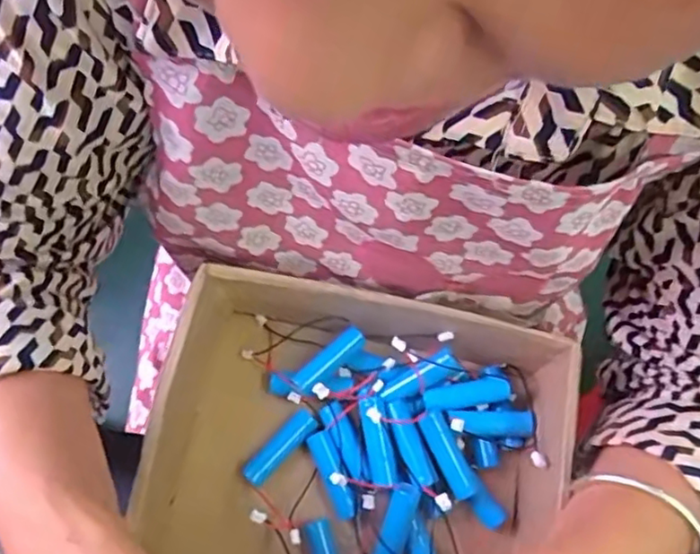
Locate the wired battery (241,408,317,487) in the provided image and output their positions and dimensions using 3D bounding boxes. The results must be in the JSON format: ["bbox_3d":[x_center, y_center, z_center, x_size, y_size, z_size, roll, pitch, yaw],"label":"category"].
[{"bbox_3d":[-0.040,0.098,0.357,0.015,0.017,0.049,41,71,13],"label":"wired battery"}]

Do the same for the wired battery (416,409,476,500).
[{"bbox_3d":[0.054,0.097,0.341,0.015,0.011,0.048,-24,71,-10],"label":"wired battery"}]

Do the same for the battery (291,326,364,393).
[{"bbox_3d":[-0.013,0.049,0.364,0.048,0.011,0.012,-40,75,-17],"label":"battery"}]

